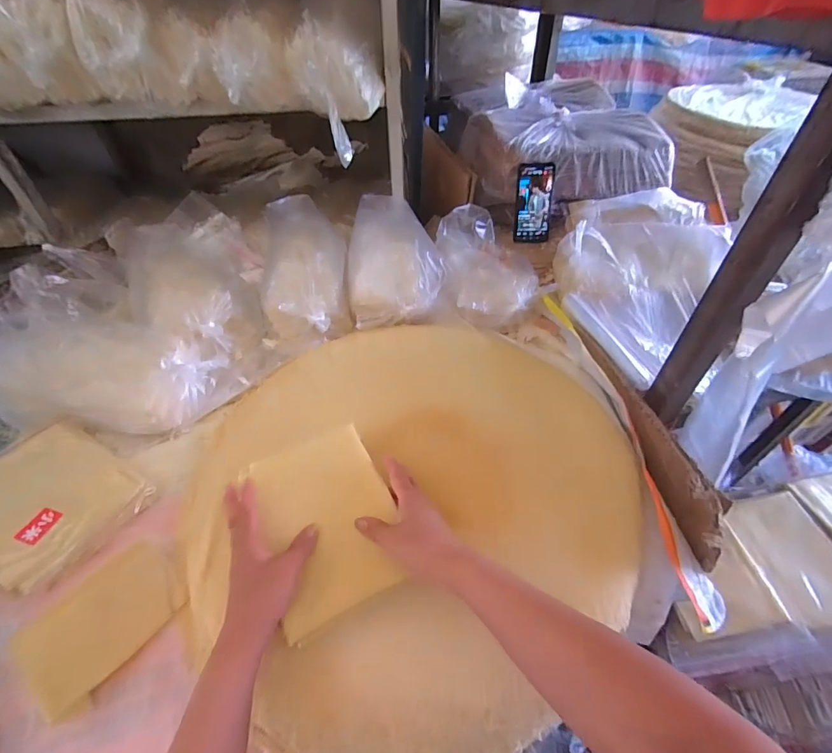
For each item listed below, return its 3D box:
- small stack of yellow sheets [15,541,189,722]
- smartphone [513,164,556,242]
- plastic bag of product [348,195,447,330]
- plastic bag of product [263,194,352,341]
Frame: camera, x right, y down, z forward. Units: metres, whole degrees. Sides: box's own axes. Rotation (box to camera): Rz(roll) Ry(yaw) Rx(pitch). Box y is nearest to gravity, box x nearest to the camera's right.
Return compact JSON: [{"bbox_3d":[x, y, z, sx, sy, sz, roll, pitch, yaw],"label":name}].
[{"bbox_3d":[-0.316,0.250,0.408,0.113,0.013,0.135,32,55,28],"label":"small stack of yellow sheets"},{"bbox_3d":[0.248,-0.361,0.840,0.075,0.152,0.015,-2,29,1],"label":"smartphone"},{"bbox_3d":[-0.050,-0.233,0.759,0.168,0.099,0.288,-9,47,-7],"label":"plastic bag of product"},{"bbox_3d":[-0.205,-0.216,0.718,0.150,0.078,0.323,-11,66,-8],"label":"plastic bag of product"}]

